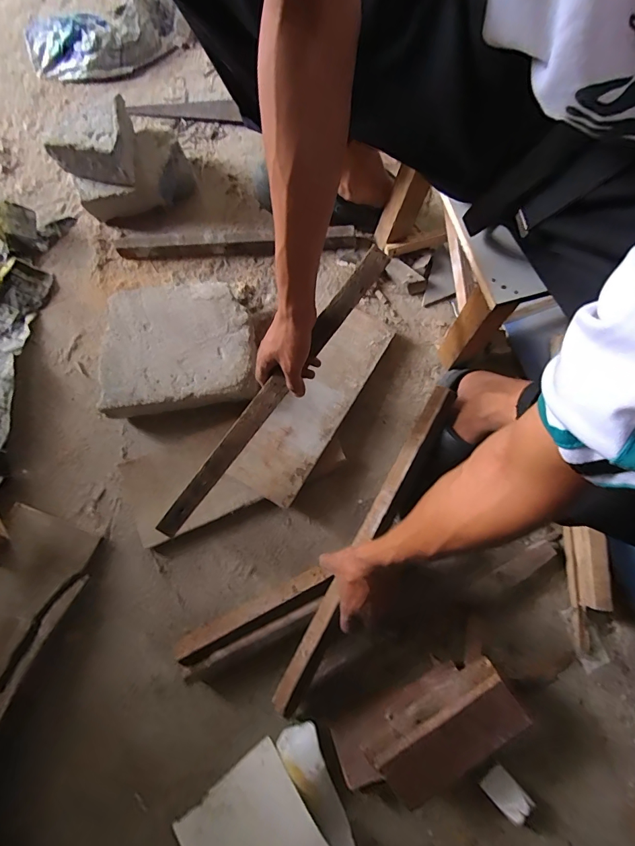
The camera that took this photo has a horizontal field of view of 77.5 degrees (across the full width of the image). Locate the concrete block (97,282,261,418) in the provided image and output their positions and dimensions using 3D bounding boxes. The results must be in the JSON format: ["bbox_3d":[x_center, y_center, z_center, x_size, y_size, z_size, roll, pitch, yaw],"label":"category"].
[{"bbox_3d":[-0.231,-0.126,0.671,0.244,0.066,0.205,-7,79,0],"label":"concrete block"}]

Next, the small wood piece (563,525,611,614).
[{"bbox_3d":[0.400,0.214,0.590,0.034,0.061,0.114,-1,79,1],"label":"small wood piece"}]

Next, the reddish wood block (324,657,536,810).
[{"bbox_3d":[0.148,0.420,0.540,0.247,0.090,0.113,-28,79,-4],"label":"reddish wood block"}]

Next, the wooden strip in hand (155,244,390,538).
[{"bbox_3d":[-0.069,-0.032,0.546,0.031,0.008,0.487,37,97,-17],"label":"wooden strip in hand"}]

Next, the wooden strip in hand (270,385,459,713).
[{"bbox_3d":[0.066,0.172,0.557,0.033,0.032,0.493,28,86,6],"label":"wooden strip in hand"}]

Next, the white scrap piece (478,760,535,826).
[{"bbox_3d":[0.264,0.518,0.553,0.043,0.009,0.070,-44,78,4],"label":"white scrap piece"}]

